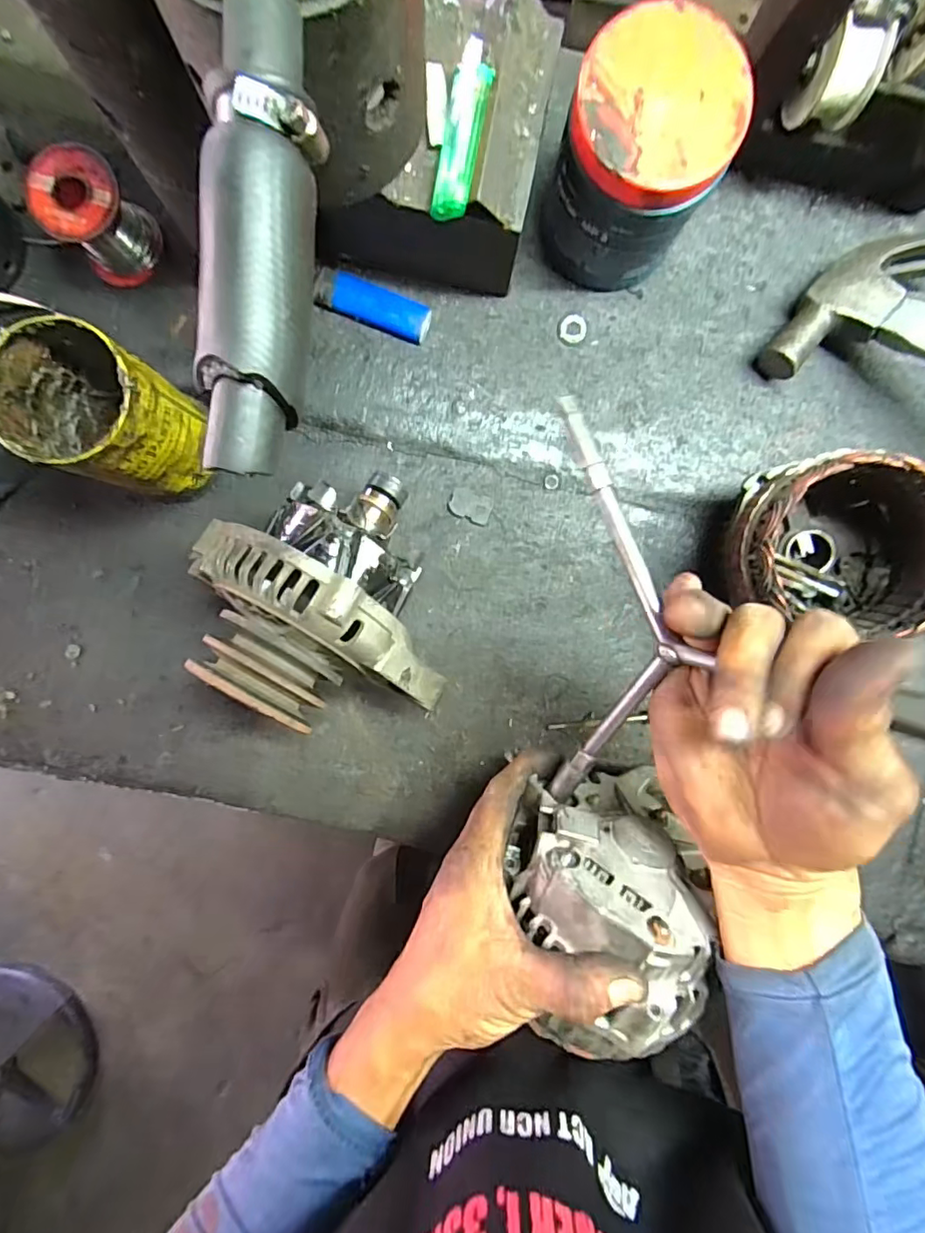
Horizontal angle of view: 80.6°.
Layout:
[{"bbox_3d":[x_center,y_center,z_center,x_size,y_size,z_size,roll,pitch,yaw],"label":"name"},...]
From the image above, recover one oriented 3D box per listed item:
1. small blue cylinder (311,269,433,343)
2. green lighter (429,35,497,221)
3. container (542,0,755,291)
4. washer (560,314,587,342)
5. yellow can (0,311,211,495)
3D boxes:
[{"bbox_3d":[-0.061,-0.214,0.374,0.078,0.010,0.027,20,93,-4],"label":"small blue cylinder"},{"bbox_3d":[0.001,-0.264,0.292,0.021,0.014,0.090,9,94,-3],"label":"green lighter"},{"bbox_3d":[0.102,-0.265,0.326,0.087,0.109,0.088,0,94,-2],"label":"container"},{"bbox_3d":[0.078,-0.201,0.381,0.018,0.004,0.019,5,94,-3],"label":"washer"},{"bbox_3d":[-0.204,-0.117,0.326,0.075,0.108,0.071,0,94,-2],"label":"yellow can"}]

